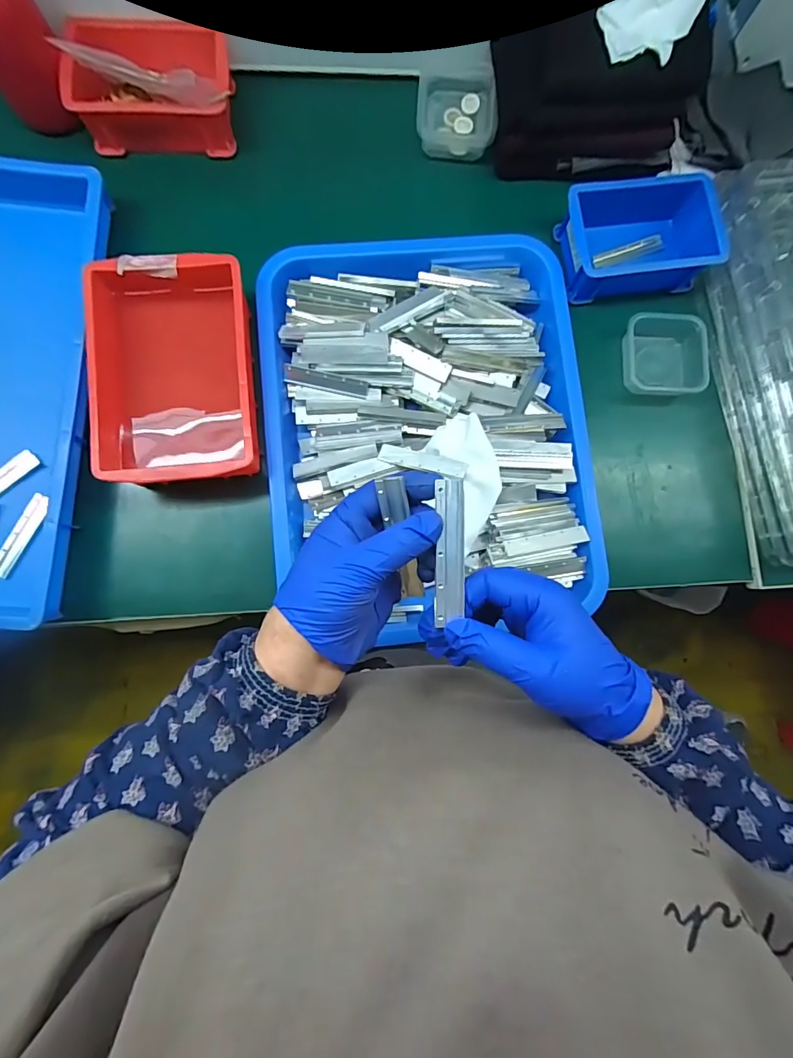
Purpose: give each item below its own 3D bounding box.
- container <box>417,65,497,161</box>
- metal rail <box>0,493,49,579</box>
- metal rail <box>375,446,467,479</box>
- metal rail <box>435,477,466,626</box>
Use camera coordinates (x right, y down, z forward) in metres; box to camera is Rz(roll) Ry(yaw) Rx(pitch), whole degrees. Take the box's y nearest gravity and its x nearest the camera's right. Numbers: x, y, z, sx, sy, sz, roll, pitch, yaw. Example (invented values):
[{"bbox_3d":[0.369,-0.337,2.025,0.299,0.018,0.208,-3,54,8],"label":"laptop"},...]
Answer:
[{"bbox_3d":[0.057,-0.443,0.489,0.079,0.036,0.084,-5,84,-6],"label":"container"},{"bbox_3d":[-0.350,0.006,0.428,0.014,0.008,0.082,25,82,-2],"label":"metal rail"},{"bbox_3d":[0.024,-0.061,0.421,0.082,0.008,0.017,16,82,17],"label":"metal rail"},{"bbox_3d":[0.030,0.012,0.259,0.017,0.005,0.078,1,91,-6],"label":"metal rail"}]

